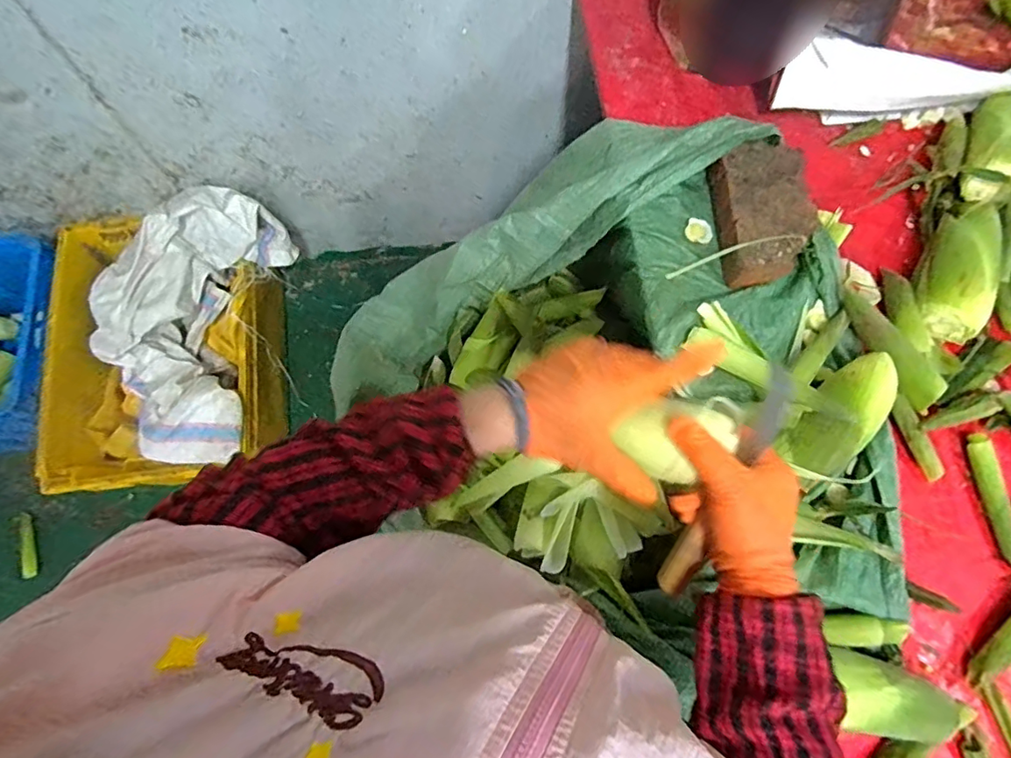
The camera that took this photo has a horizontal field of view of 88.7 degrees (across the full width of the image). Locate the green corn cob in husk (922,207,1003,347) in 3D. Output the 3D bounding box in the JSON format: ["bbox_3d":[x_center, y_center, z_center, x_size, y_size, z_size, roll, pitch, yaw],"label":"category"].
[{"bbox_3d":[0.570,-0.137,0.642,0.082,0.071,0.173,30,74,8],"label":"green corn cob in husk"}]

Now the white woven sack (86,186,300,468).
[{"bbox_3d":[-0.684,-0.116,1.085,0.336,0.191,0.546,8,72,1],"label":"white woven sack"}]

